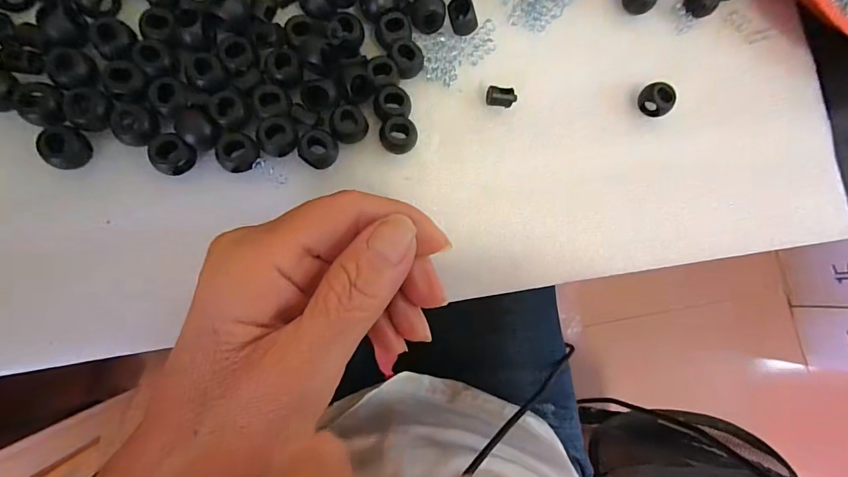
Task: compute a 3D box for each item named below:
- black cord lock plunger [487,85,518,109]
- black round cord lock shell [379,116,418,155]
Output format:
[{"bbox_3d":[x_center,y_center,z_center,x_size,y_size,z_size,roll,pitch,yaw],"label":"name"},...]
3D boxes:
[{"bbox_3d":[0.039,-0.071,0.209,0.014,0.008,0.008,12,82,-8],"label":"black cord lock plunger"},{"bbox_3d":[-0.012,-0.048,0.197,0.017,0.013,0.016,1,86,-9],"label":"black round cord lock shell"}]

